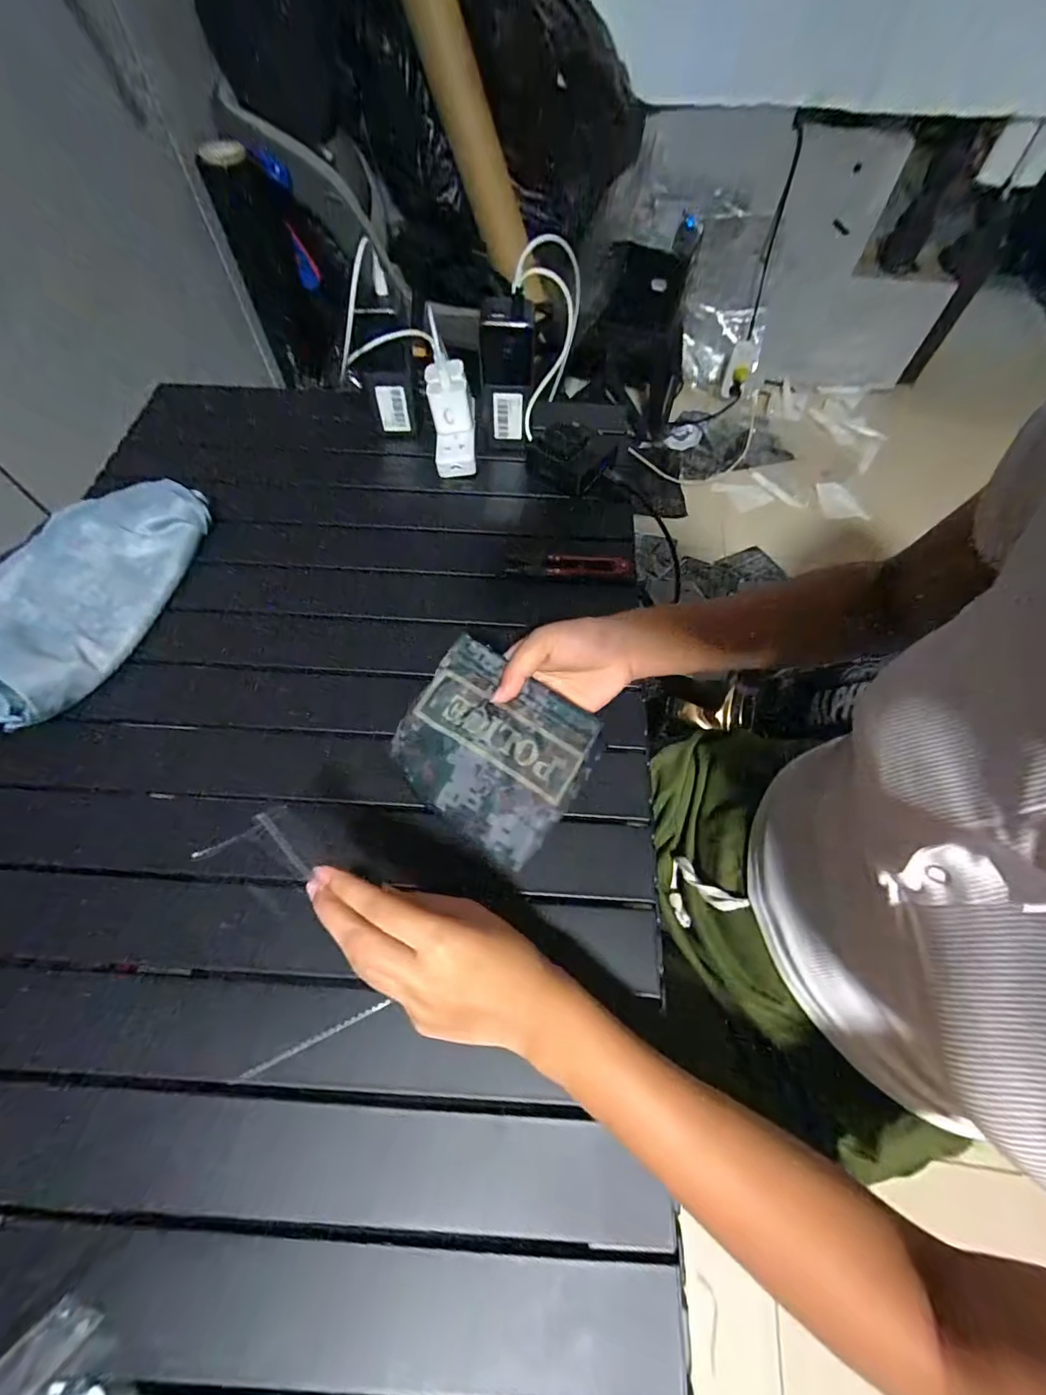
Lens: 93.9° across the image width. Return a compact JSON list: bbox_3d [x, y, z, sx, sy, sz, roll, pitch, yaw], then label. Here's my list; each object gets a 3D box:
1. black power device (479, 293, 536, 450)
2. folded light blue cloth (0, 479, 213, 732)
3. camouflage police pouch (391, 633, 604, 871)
[{"bbox_3d":[-0.018,-0.318,0.510,0.053,0.135,0.027,6,63,3],"label":"black power device"},{"bbox_3d":[-0.397,-0.095,0.435,0.124,0.058,0.269,11,63,5],"label":"folded light blue cloth"},{"bbox_3d":[-0.021,0.037,0.341,0.123,0.014,0.114,34,90,2],"label":"camouflage police pouch"}]

